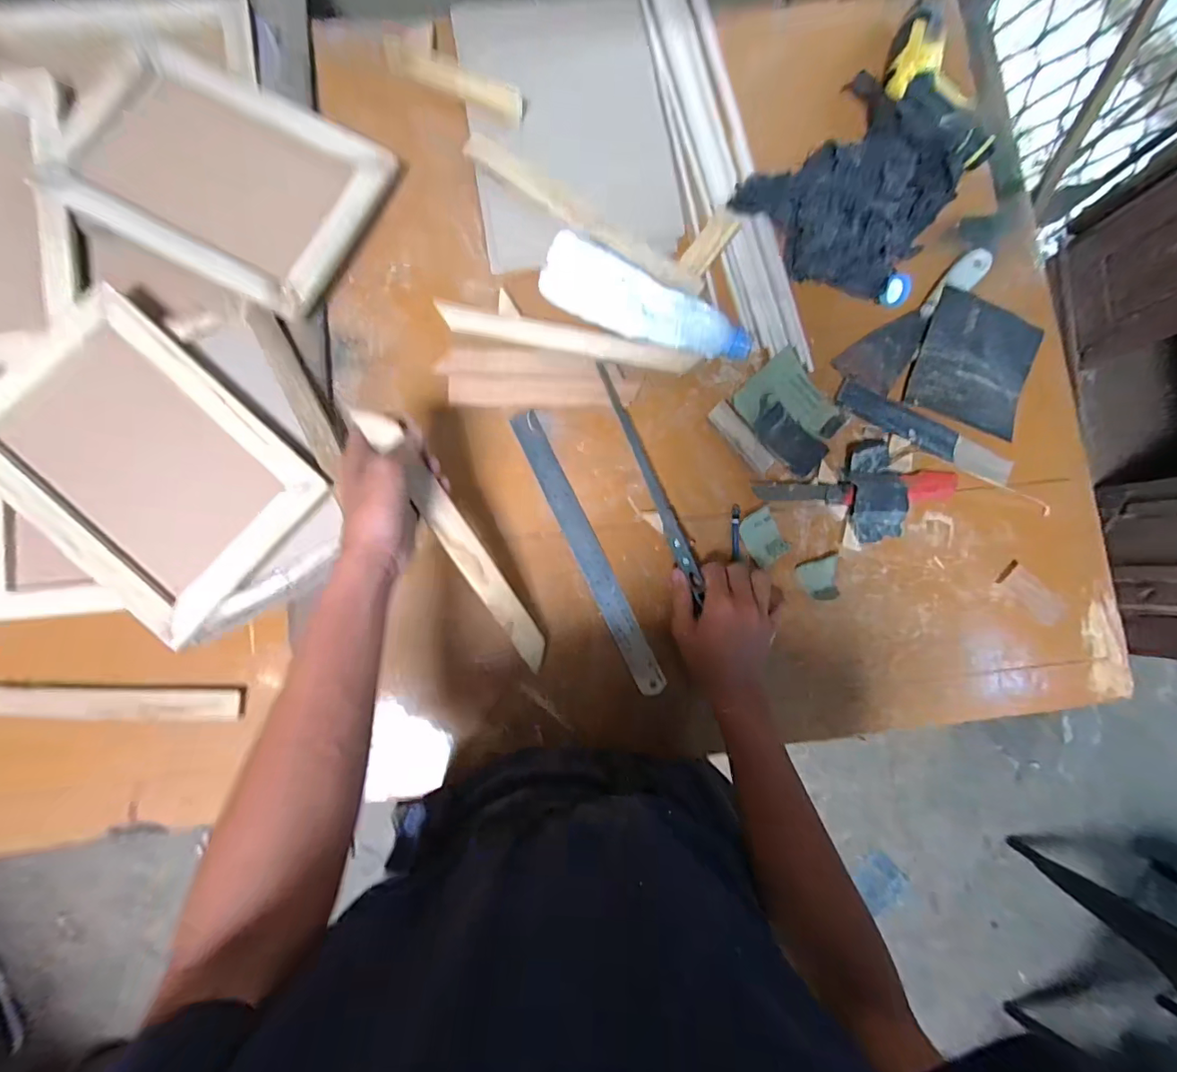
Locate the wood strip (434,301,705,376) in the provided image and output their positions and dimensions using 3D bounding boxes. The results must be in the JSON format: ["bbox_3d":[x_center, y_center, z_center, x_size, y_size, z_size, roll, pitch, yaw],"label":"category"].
[{"bbox_3d":[-0.021,-0.210,0.537,0.276,0.013,0.030,11,86,-2],"label":"wood strip"}]

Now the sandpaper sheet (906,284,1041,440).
[{"bbox_3d":[0.434,-0.193,0.561,0.128,0.020,0.132,18,86,-2],"label":"sandpaper sheet"}]

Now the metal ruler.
[{"bbox_3d":[-0.001,0.018,0.535,0.031,0.006,0.320,-26,88,-4],"label":"metal ruler"}]

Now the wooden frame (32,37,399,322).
[{"bbox_3d":[-0.376,-0.369,0.517,0.298,0.034,0.207,27,85,-1],"label":"wooden frame"}]

